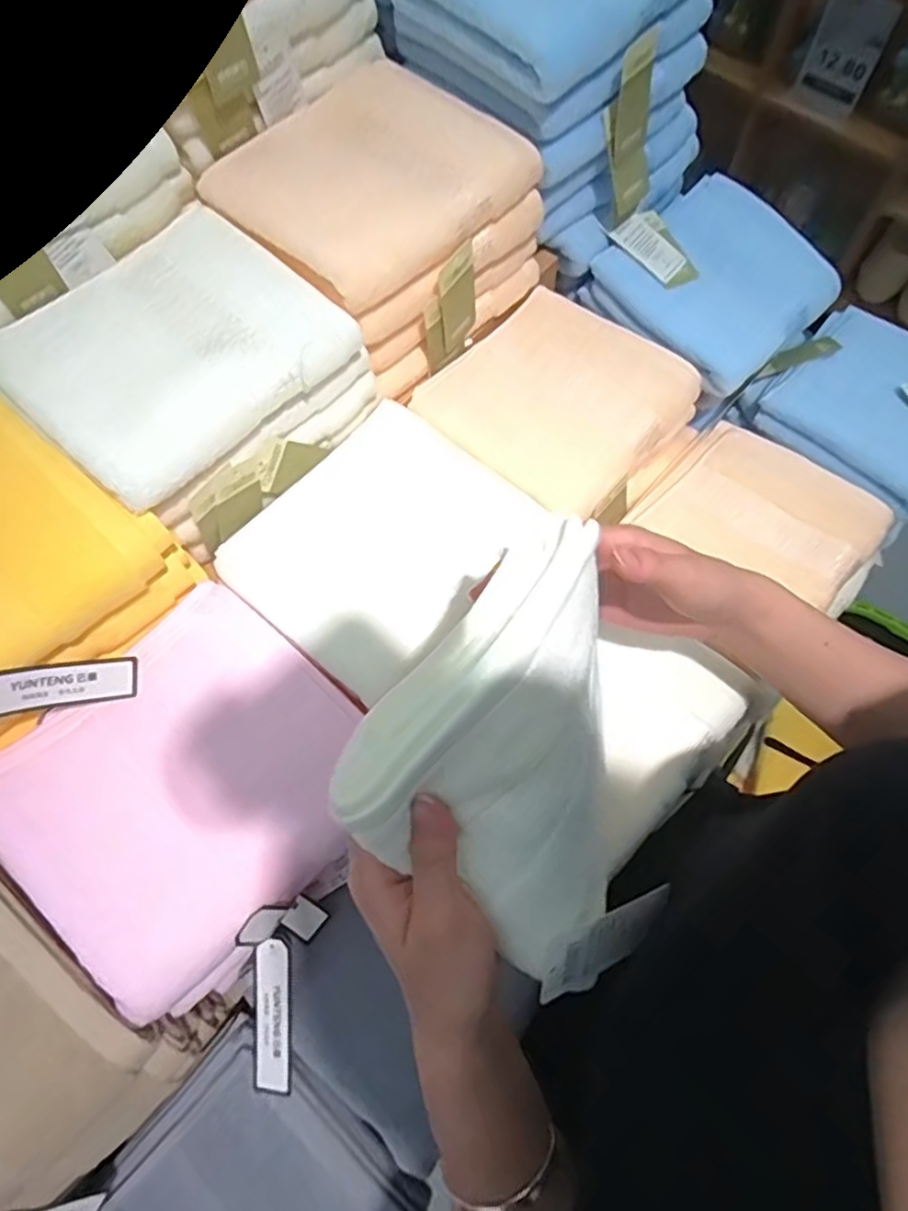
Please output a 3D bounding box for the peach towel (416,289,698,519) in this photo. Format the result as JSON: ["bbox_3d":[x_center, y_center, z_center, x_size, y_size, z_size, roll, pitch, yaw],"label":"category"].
[{"bbox_3d":[0.084,-0.166,0.523,0.160,0.030,0.185,41,75,16],"label":"peach towel"}]

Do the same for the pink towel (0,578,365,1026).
[{"bbox_3d":[-0.155,0.102,0.391,0.181,0.026,0.190,41,75,16],"label":"pink towel"}]

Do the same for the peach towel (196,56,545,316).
[{"bbox_3d":[-0.059,-0.303,0.468,0.187,0.030,0.163,-42,73,-13],"label":"peach towel"}]

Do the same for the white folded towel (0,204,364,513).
[{"bbox_3d":[-0.176,-0.163,0.419,0.146,0.032,0.182,40,75,16],"label":"white folded towel"}]

